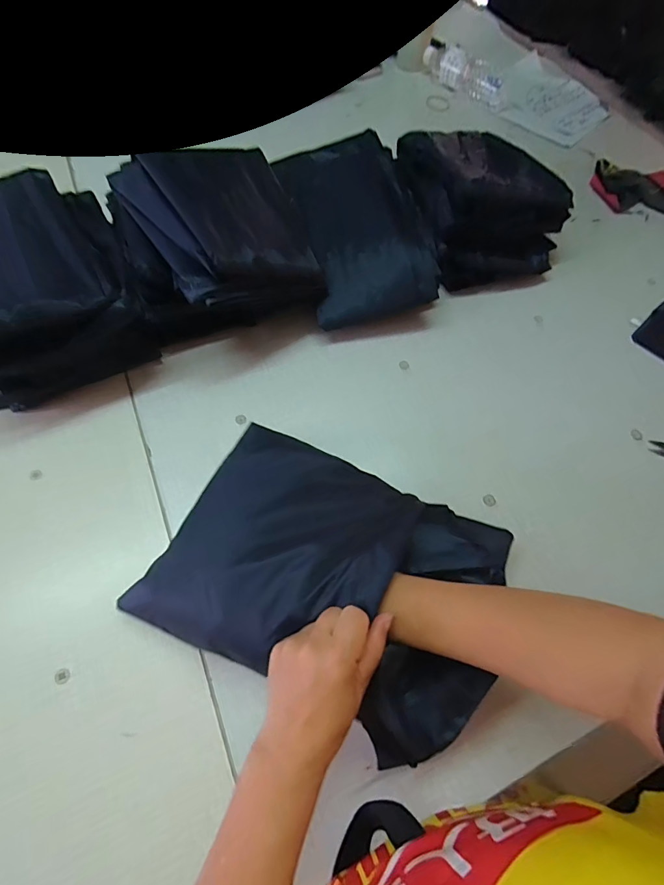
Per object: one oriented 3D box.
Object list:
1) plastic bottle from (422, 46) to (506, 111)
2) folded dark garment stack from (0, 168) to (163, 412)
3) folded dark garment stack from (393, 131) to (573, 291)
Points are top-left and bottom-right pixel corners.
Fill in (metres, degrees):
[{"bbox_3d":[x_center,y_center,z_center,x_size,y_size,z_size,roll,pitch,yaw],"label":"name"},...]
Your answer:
[{"bbox_3d":[0.297,-0.840,0.931,0.077,0.057,0.236,-34,70,-19],"label":"plastic bottle"},{"bbox_3d":[-0.371,-0.198,0.514,0.217,0.148,0.270,-23,67,-15],"label":"folded dark garment stack"},{"bbox_3d":[0.242,-0.415,0.685,0.229,0.115,0.299,-8,64,-8],"label":"folded dark garment stack"}]

